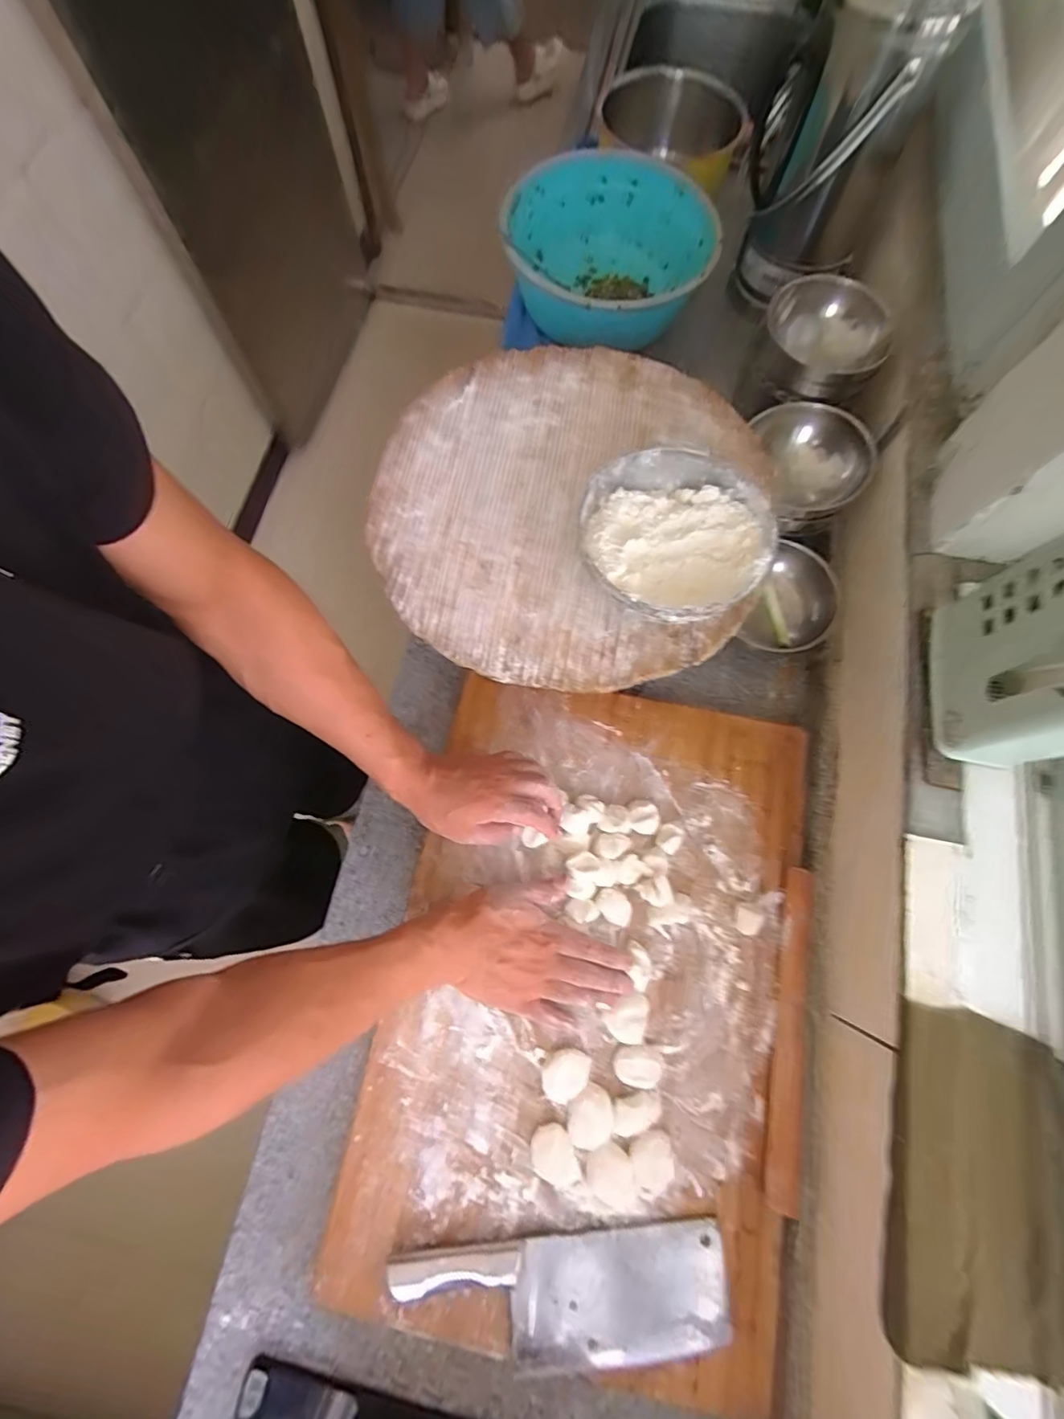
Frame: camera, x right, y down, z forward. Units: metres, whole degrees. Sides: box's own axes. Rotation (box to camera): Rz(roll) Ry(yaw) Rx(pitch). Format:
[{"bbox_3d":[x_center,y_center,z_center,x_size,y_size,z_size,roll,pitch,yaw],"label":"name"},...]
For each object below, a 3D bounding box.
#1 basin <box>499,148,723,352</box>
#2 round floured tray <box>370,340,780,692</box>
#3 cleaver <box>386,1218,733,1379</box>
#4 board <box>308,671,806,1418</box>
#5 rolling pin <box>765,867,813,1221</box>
[{"bbox_3d":[0.106,-0.641,0.738,0.286,0.126,0.294,0,74,0],"label":"basin"},{"bbox_3d":[0.033,-0.225,0.553,0.389,0.018,0.409,0,74,0],"label":"round floured tray"},{"bbox_3d":[0.026,0.497,0.429,0.275,0.020,0.092,-4,74,-1],"label":"cleaver"},{"bbox_3d":[0.056,0.262,0.499,0.376,0.025,0.578,11,74,3],"label":"board"},{"bbox_3d":[0.245,0.296,0.482,0.031,0.022,0.279,13,74,4],"label":"rolling pin"}]

